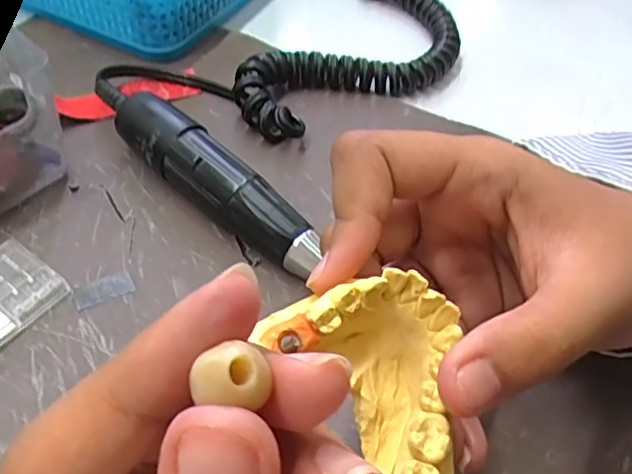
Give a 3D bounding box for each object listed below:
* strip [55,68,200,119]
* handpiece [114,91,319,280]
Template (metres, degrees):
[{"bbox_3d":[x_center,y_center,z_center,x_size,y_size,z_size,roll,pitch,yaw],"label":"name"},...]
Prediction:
[{"bbox_3d":[-0.095,-0.072,0.307,0.070,0.004,0.022,-16,57,-16],"label":"strip"},{"bbox_3d":[-0.044,-0.023,0.259,0.116,0.029,0.026,38,59,21],"label":"handpiece"}]

